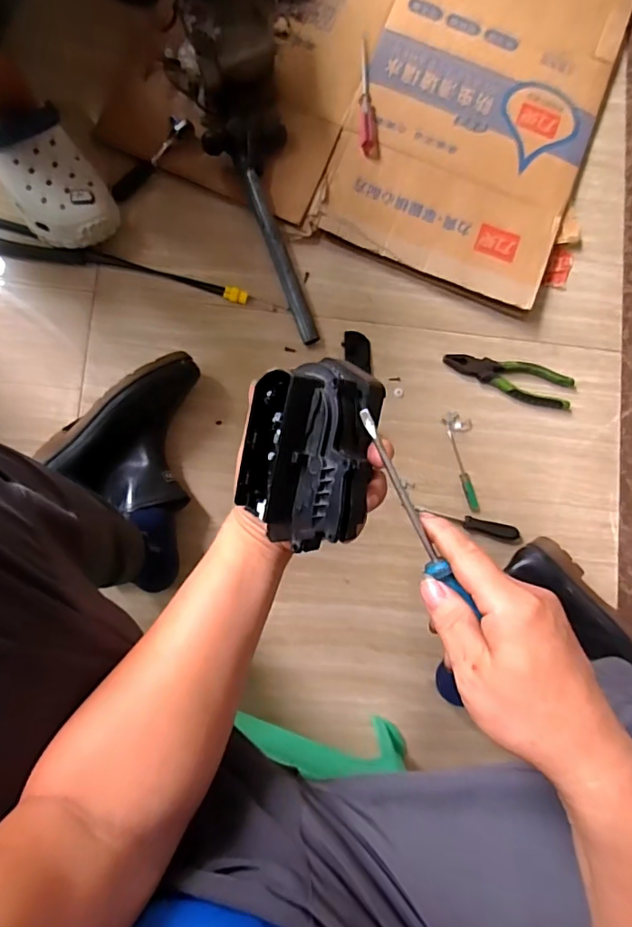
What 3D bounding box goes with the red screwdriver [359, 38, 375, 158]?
[{"bbox_3d":[0.076,-0.564,0.781,0.023,0.015,0.195,-1,86,-5],"label":"red screwdriver"}]

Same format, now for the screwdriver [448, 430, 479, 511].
[{"bbox_3d":[0.219,0.011,0.763,0.017,0.011,0.124,-15,87,-6],"label":"screwdriver"}]

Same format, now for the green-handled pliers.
[{"bbox_3d":[0.293,-0.131,0.777,0.200,0.017,0.055,17,84,-3],"label":"green-handled pliers"}]

